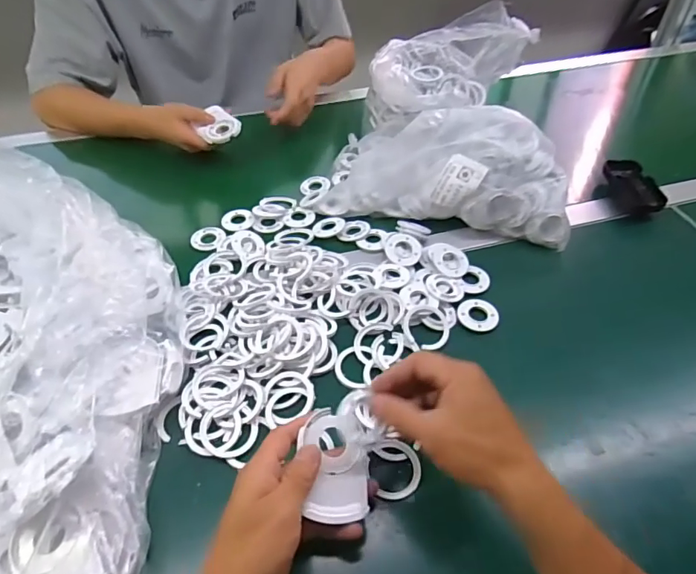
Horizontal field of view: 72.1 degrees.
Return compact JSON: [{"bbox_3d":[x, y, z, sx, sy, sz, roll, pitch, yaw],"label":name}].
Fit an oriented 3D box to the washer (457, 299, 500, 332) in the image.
[{"bbox_3d":[0.147,0.031,0.539,0.045,0.007,0.041,-1,47,1],"label":"washer"}]

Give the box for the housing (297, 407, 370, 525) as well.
[{"bbox_3d":[-0.010,0.140,0.380,0.051,0.030,0.077,-4,47,-3],"label":"housing"}]

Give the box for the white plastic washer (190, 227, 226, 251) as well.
[{"bbox_3d":[-0.184,-0.064,0.633,0.041,0.009,0.042,1,54,-1],"label":"white plastic washer"}]

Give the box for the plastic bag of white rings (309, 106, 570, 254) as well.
[{"bbox_3d":[0.139,-0.175,0.659,0.316,0.098,0.178,10,48,10],"label":"plastic bag of white rings"}]

